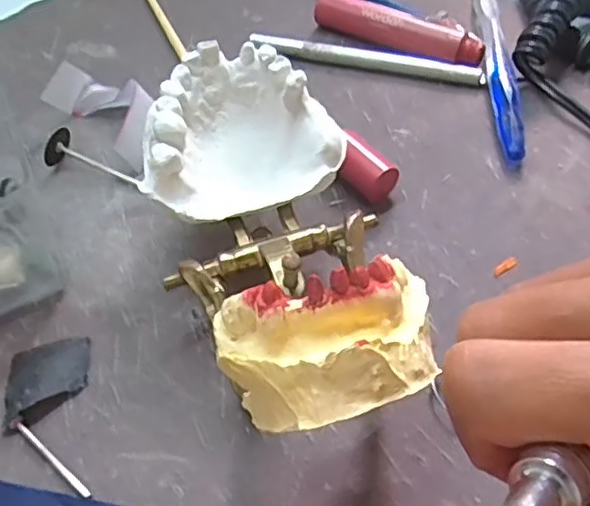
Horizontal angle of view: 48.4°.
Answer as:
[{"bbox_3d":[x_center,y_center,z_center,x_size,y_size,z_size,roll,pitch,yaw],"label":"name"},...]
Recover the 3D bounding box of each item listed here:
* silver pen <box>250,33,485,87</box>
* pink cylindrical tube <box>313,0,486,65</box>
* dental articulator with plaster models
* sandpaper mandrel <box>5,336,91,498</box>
[{"bbox_3d":[0.034,-0.094,0.320,0.113,0.009,0.007,11,56,10],"label":"silver pen"},{"bbox_3d":[0.051,-0.110,0.327,0.088,0.016,0.016,25,60,19],"label":"pink cylindrical tube"},{"bbox_3d":[-0.006,-0.009,0.203,0.069,0.054,0.144,-16,42,-9],"label":"dental articulator with plaster models"},{"bbox_3d":[-0.084,0.054,0.221,0.027,0.006,0.056,-9,55,-3],"label":"sandpaper mandrel"}]

